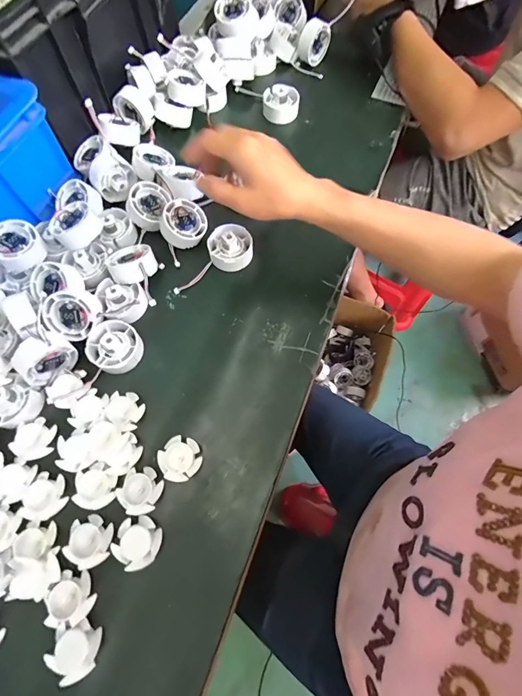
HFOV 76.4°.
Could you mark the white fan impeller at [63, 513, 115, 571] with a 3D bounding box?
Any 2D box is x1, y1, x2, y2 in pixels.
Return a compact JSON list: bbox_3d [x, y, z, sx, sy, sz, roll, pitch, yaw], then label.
[{"bbox_3d":[-0.156,0.175,0.300,0.042,0.012,0.038,40,73,13],"label":"white fan impeller"}]

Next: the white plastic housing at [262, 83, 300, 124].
[{"bbox_3d":[0.030,-0.376,0.507,0.056,0.033,0.049,8,68,2],"label":"white plastic housing"}]

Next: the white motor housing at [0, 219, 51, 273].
[{"bbox_3d":[-0.277,-0.116,0.379,0.055,0.027,0.053,38,72,13],"label":"white motor housing"}]

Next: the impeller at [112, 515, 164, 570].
[{"bbox_3d":[-0.111,0.174,0.299,0.040,0.013,0.040,0,68,-1],"label":"impeller"}]

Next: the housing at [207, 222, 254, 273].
[{"bbox_3d":[-0.037,-0.127,0.414,0.055,0.032,0.051,0,68,-1],"label":"housing"}]

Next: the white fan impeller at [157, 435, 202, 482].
[{"bbox_3d":[-0.079,0.109,0.326,0.040,0.009,0.040,0,68,-1],"label":"white fan impeller"}]

